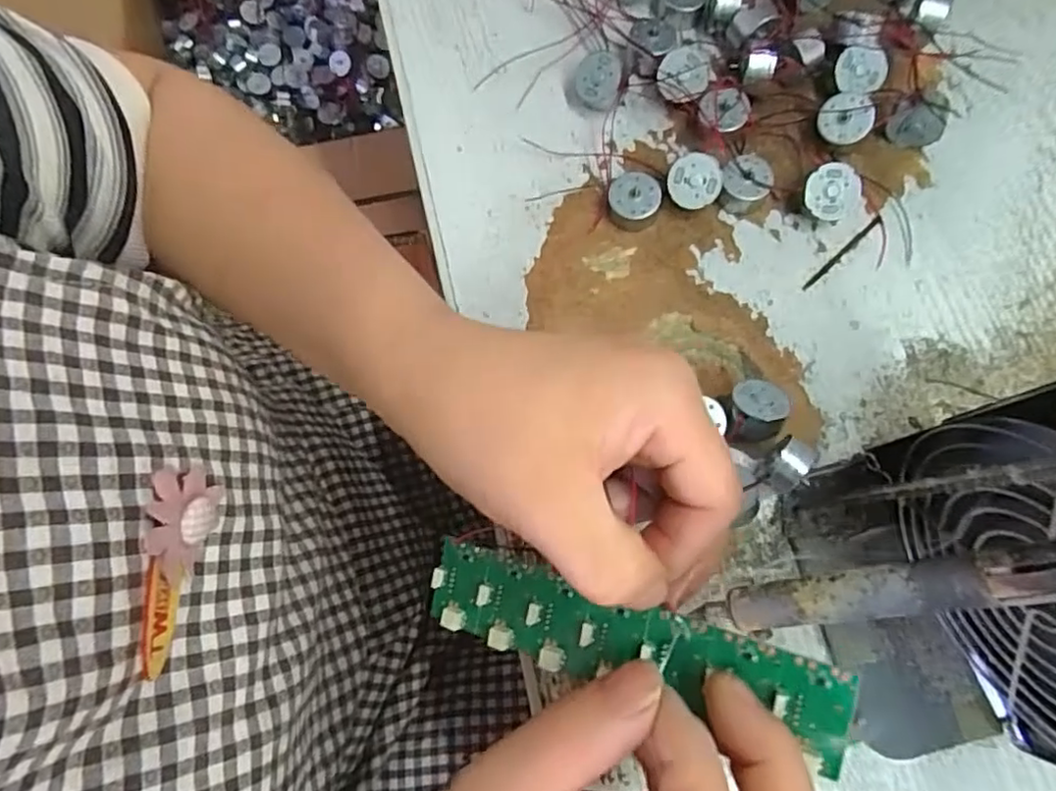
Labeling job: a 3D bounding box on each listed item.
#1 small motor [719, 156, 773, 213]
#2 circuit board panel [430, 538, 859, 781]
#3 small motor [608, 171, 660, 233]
[{"bbox_3d":[0.100,-0.098,0.290,0.022,0.016,0.021,0,76,1],"label":"small motor"},{"bbox_3d":[0.027,0.077,0.200,0.134,0.006,0.031,8,75,25],"label":"circuit board panel"},{"bbox_3d":[0.049,-0.090,0.291,0.024,0.015,0.022,0,76,1],"label":"small motor"}]

